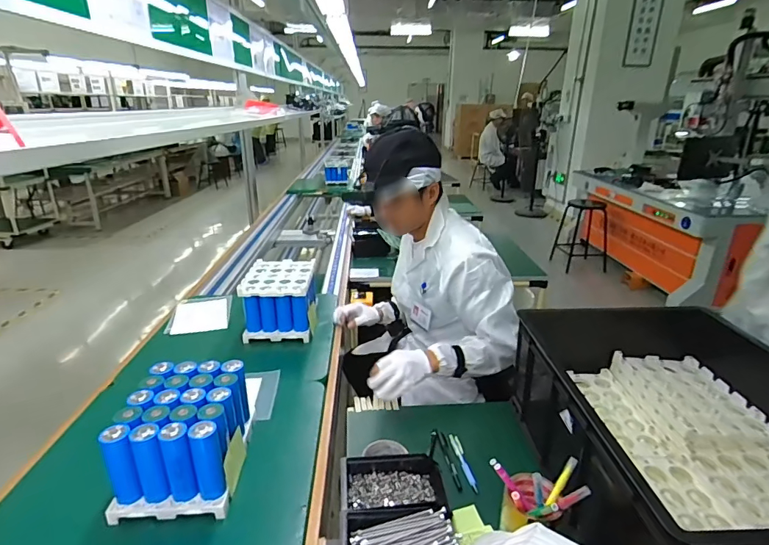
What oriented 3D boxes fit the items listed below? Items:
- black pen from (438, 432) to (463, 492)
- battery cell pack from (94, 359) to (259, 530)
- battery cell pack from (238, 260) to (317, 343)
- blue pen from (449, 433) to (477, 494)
[{"bbox_3d":[0.124,0.360,0.840,0.015,0.007,0.144,-2,21,-6],"label":"black pen"},{"bbox_3d":[-0.335,0.277,0.742,0.172,0.151,0.217,-1,21,-1],"label":"battery cell pack"},{"bbox_3d":[-0.292,0.071,1.236,0.186,0.142,0.244,-2,21,-5],"label":"battery cell pack"},{"bbox_3d":[0.152,0.363,0.840,0.017,0.010,0.140,-3,21,-8],"label":"blue pen"}]

